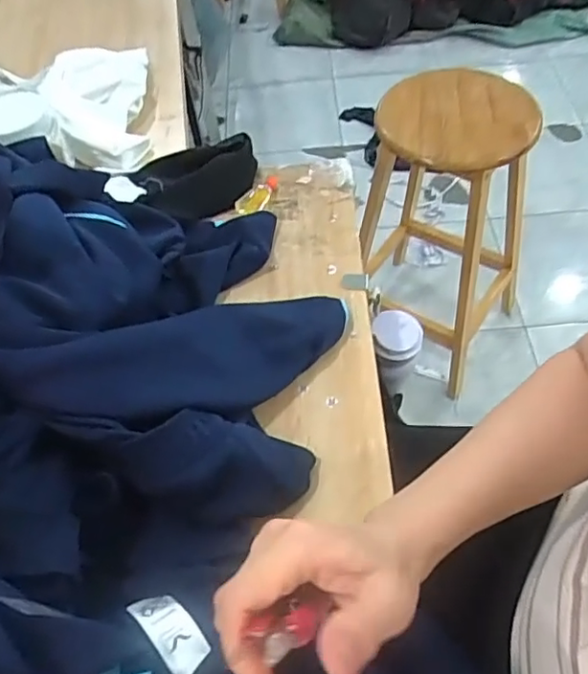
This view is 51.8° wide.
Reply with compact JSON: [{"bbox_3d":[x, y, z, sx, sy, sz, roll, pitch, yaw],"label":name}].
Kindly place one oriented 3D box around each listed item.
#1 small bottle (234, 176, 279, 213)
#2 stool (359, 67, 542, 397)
[{"bbox_3d":[-0.041,-0.180,0.749,0.030,0.018,0.074,33,63,25],"label":"small bottle"},{"bbox_3d":[0.325,-0.240,1.323,0.342,0.627,0.371,23,60,20],"label":"stool"}]

